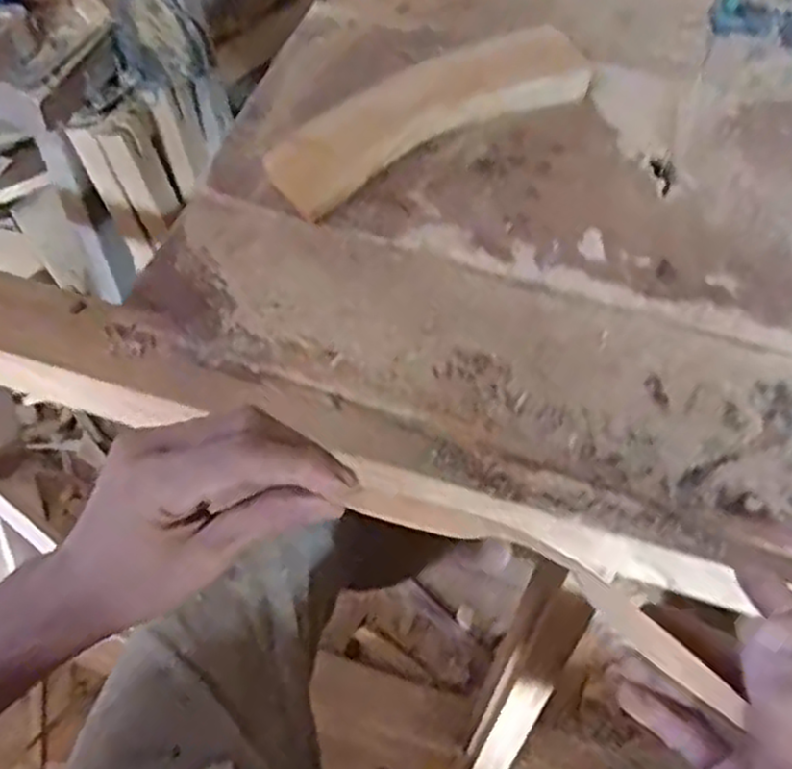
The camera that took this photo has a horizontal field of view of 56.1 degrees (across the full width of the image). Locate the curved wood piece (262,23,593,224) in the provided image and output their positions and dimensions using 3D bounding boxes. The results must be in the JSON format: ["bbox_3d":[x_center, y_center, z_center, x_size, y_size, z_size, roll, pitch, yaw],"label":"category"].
[{"bbox_3d":[0.027,-0.201,0.548,0.260,0.031,0.067,-29,63,-17],"label":"curved wood piece"}]

